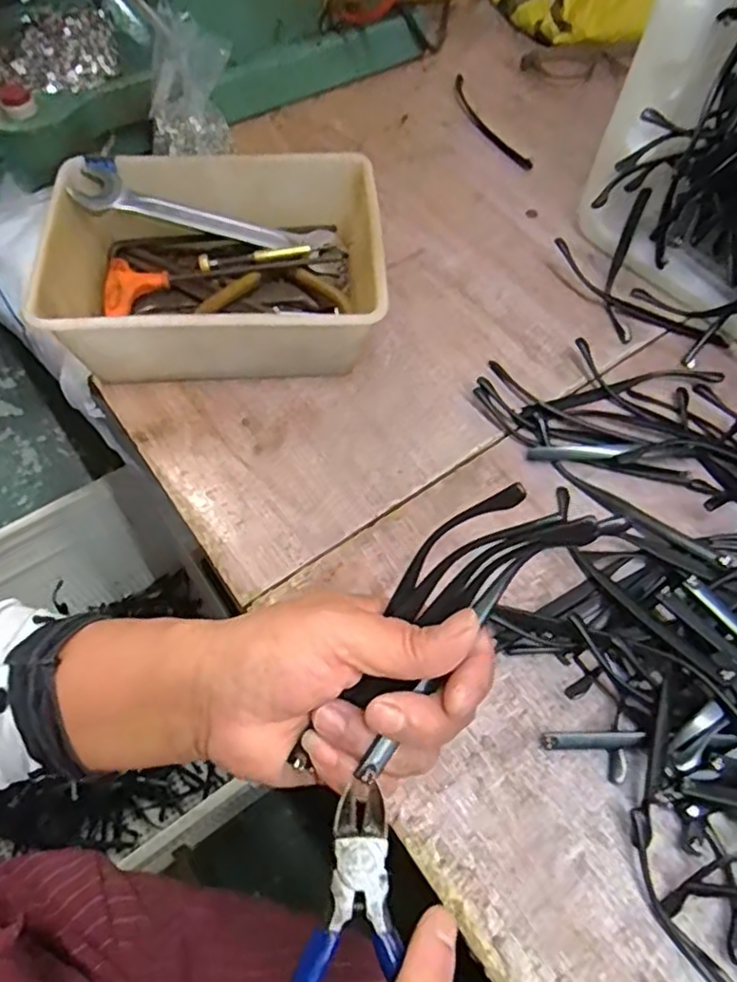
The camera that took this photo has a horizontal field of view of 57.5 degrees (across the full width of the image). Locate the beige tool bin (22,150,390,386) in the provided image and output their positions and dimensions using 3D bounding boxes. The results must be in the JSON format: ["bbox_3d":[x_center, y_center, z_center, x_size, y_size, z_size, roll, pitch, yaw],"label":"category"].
[{"bbox_3d":[-0.094,-0.143,0.434,0.198,0.066,0.155,-2,60,-2],"label":"beige tool bin"}]

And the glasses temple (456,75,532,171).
[{"bbox_3d":[0.101,-0.318,0.578,0.018,0.008,0.137,-17,62,-11],"label":"glasses temple"}]

